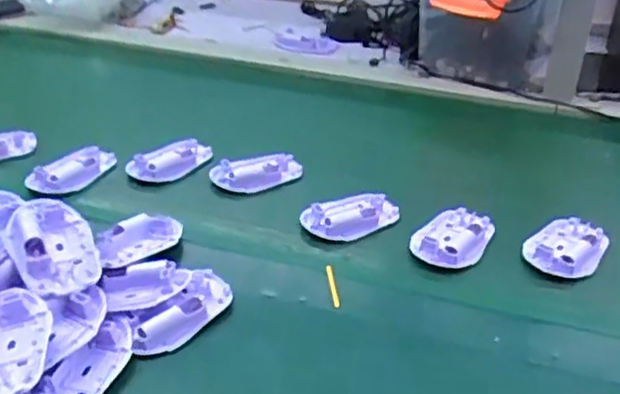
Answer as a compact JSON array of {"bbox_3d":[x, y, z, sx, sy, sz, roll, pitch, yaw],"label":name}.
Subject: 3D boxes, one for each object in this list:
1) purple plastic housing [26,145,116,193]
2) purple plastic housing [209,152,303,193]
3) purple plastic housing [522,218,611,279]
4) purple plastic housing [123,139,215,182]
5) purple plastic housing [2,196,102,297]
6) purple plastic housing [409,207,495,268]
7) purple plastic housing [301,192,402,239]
[{"bbox_3d":[-0.244,-0.026,0.711,0.049,0.022,0.093,25,41,29],"label":"purple plastic housing"},{"bbox_3d":[-0.054,-0.027,0.720,0.095,0.022,0.042,-12,37,-19],"label":"purple plastic housing"},{"bbox_3d":[0.239,0.044,0.637,0.063,0.020,0.092,22,40,26],"label":"purple plastic housing"},{"bbox_3d":[-0.149,-0.040,0.735,0.093,0.017,0.044,-28,45,-36],"label":"purple plastic housing"},{"bbox_3d":[-0.199,0.039,0.533,0.061,0.024,0.087,-6,54,-35],"label":"purple plastic housing"},{"bbox_3d":[0.135,0.034,0.644,0.063,0.020,0.084,17,38,21],"label":"purple plastic housing"},{"bbox_3d":[0.041,0.018,0.663,0.092,0.016,0.048,-11,37,-17],"label":"purple plastic housing"}]

